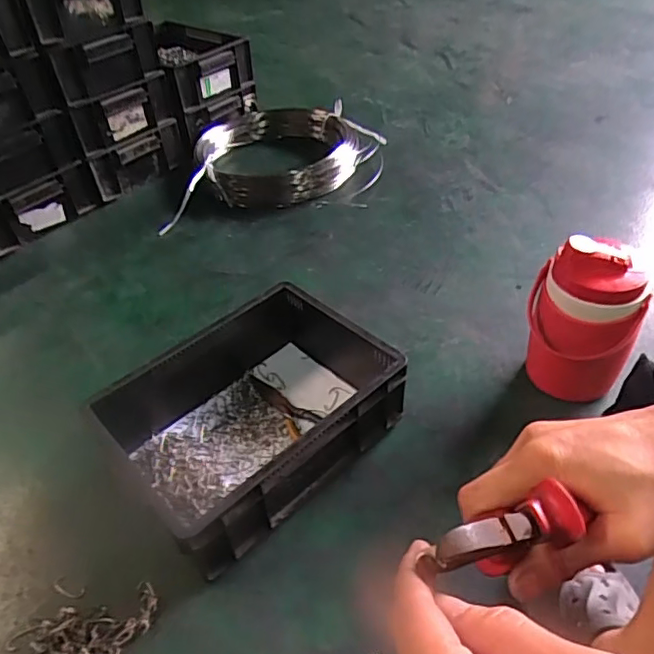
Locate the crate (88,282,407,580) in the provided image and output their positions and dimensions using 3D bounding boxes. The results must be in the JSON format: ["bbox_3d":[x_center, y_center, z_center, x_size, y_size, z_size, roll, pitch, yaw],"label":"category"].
[{"bbox_3d":[-0.094,0.096,0.733,0.359,0.117,0.274,-34,49,-28],"label":"crate"}]

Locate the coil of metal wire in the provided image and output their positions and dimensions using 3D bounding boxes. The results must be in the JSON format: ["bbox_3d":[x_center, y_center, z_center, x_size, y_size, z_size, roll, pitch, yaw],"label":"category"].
[{"bbox_3d":[-0.093,-0.398,1.285,0.430,0.074,0.461,-1,42,4],"label":"coil of metal wire"}]

